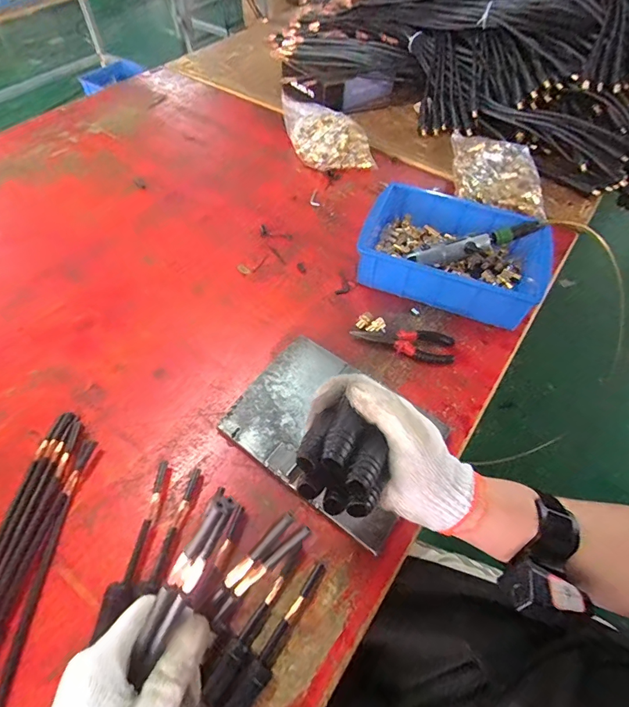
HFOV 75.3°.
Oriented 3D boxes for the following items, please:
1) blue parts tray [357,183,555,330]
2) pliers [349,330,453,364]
[{"bbox_3d":[0.236,-0.172,0.702,0.311,0.079,0.201,21,58,12],"label":"blue parts tray"},{"bbox_3d":[0.141,-0.022,0.640,0.156,0.022,0.057,12,56,6],"label":"pliers"}]

